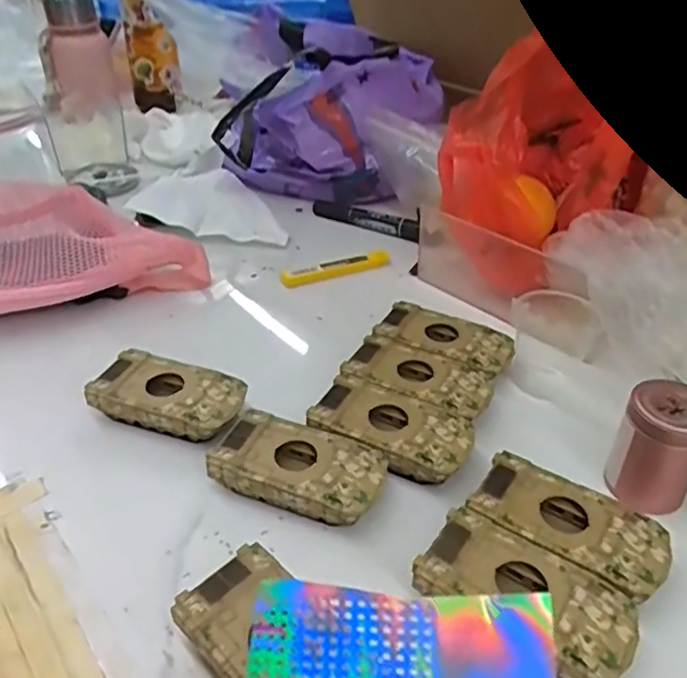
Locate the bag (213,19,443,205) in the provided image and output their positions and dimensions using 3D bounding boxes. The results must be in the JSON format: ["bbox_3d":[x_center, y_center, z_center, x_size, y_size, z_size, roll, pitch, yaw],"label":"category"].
[{"bbox_3d":[-0.011,-0.270,0.730,0.225,0.143,0.257,1,36,2],"label":"bag"}]

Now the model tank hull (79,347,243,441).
[{"bbox_3d":[-0.113,0.041,0.418,0.094,0.029,0.050,11,38,15],"label":"model tank hull"}]

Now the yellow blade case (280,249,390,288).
[{"bbox_3d":[-0.005,-0.066,0.576,0.106,0.011,0.013,-18,40,-22],"label":"yellow blade case"}]

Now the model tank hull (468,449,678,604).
[{"bbox_3d":[0.118,0.100,0.335,0.095,0.021,0.050,23,42,28],"label":"model tank hull"}]

